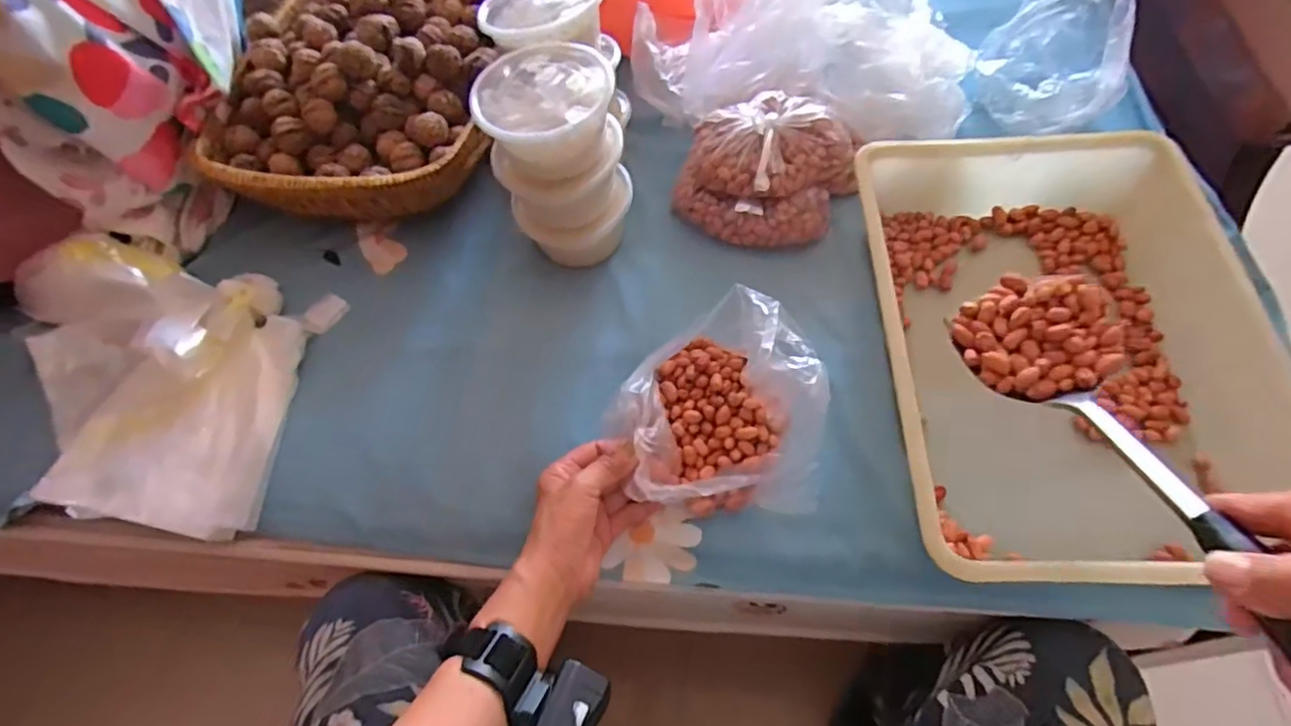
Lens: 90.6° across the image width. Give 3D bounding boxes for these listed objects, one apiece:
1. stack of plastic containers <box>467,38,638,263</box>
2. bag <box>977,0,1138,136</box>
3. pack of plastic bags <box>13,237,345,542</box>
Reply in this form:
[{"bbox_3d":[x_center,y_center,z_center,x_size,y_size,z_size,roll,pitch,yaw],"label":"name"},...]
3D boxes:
[{"bbox_3d":[-0.079,-0.185,0.599,0.117,0.166,0.115,-16,61,-5],"label":"stack of plastic containers"},{"bbox_3d":[0.417,-0.314,0.655,0.123,0.104,0.152,14,63,12],"label":"bag"},{"bbox_3d":[-0.460,0.009,0.579,0.292,0.068,0.251,6,61,8],"label":"pack of plastic bags"}]

